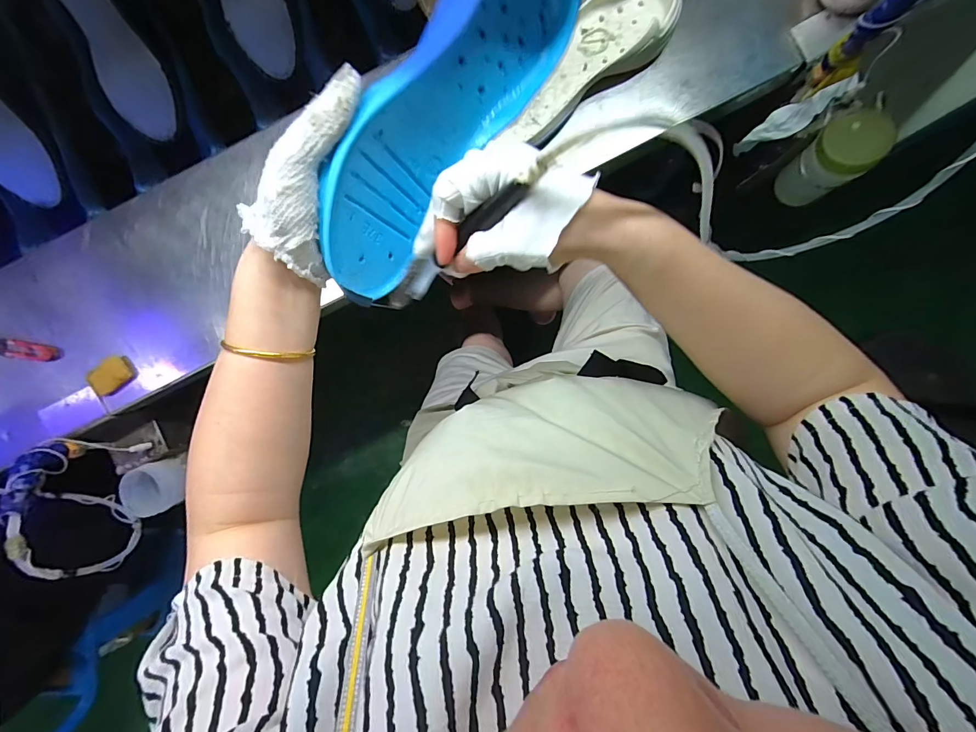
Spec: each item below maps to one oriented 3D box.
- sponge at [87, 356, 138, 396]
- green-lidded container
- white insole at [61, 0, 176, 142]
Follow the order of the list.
[{"bbox_3d":[-0.483,0.012,0.534,0.055,0.019,0.036,-41,89,2],"label":"sponge"},{"bbox_3d":[0.450,-0.272,0.558,0.063,0.131,0.076,-33,90,2],"label":"green-lidded container"},{"bbox_3d":[-0.485,-0.420,0.534,0.071,0.022,0.222,-19,116,2],"label":"white insole"}]

